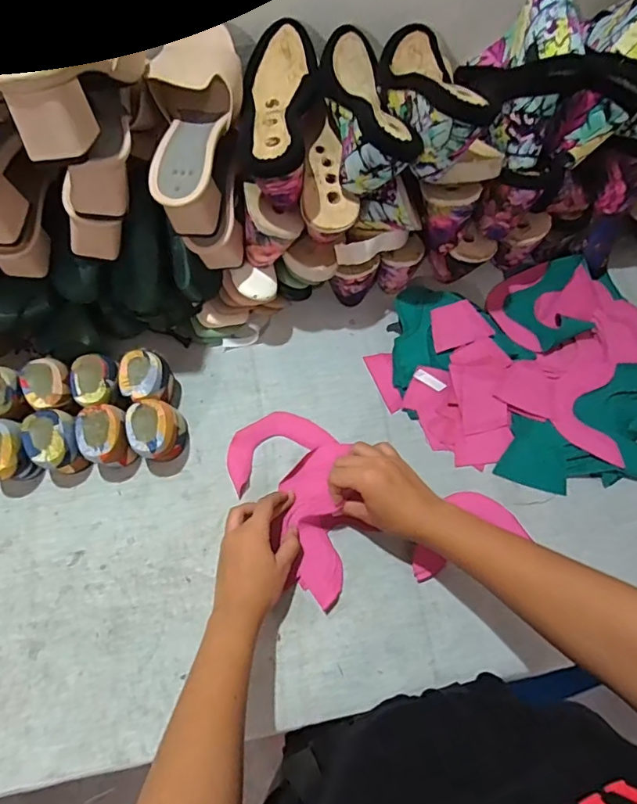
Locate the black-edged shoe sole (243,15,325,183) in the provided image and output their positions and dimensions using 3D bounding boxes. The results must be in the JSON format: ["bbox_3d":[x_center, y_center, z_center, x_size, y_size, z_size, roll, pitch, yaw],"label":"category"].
[{"bbox_3d":[-0.038,-0.310,0.523,0.077,0.047,0.224,-1,65,-1],"label":"black-edged shoe sole"}]

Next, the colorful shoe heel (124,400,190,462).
[{"bbox_3d":[-0.176,0.034,0.568,0.059,0.077,0.056,0,67,-1],"label":"colorful shoe heel"}]

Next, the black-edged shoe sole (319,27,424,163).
[{"bbox_3d":[0.049,-0.313,0.521,0.064,0.051,0.216,-11,54,-6],"label":"black-edged shoe sole"}]

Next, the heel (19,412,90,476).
[{"bbox_3d":[-0.285,0.045,0.559,0.053,0.066,0.055,0,67,-1],"label":"heel"}]

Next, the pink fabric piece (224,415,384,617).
[{"bbox_3d":[-0.013,0.101,0.559,0.120,0.024,0.207,-28,68,-15],"label":"pink fabric piece"}]

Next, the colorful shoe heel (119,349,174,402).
[{"bbox_3d":[-0.198,-0.019,0.593,0.050,0.076,0.053,0,67,-1],"label":"colorful shoe heel"}]

